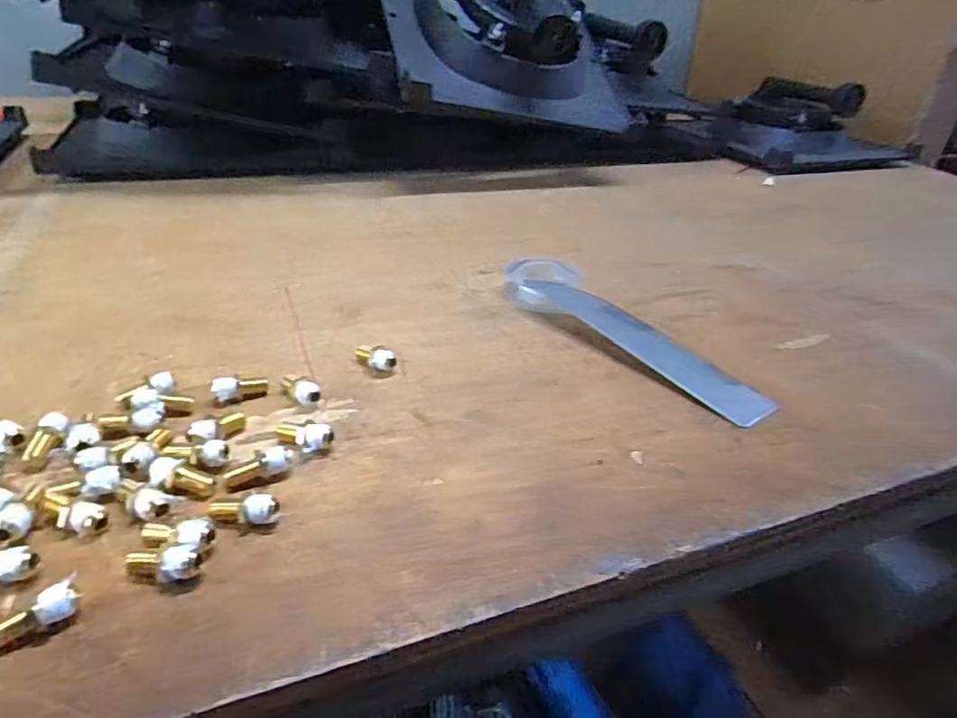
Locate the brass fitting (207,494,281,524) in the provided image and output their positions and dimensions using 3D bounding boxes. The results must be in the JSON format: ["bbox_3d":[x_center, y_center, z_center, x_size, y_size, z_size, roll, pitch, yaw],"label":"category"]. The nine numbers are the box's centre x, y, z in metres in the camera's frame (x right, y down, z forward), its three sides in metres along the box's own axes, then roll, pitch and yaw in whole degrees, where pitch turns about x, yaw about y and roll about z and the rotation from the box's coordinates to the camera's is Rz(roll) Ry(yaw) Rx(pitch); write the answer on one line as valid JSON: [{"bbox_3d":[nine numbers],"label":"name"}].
[{"bbox_3d":[-0.099,0.066,0.254,0.028,0.012,0.012,5,32,-1],"label":"brass fitting"}]

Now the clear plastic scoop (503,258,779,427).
[{"bbox_3d":[0.094,-0.020,0.405,0.046,0.017,0.213,-16,38,-31],"label":"clear plastic scoop"}]

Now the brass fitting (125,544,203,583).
[{"bbox_3d":[-0.119,0.080,0.229,0.027,0.012,0.013,-2,33,-12],"label":"brass fitting"}]

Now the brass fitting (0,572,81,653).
[{"bbox_3d":[-0.154,0.090,0.209,0.031,0.009,0.011,-34,48,-28],"label":"brass fitting"}]

